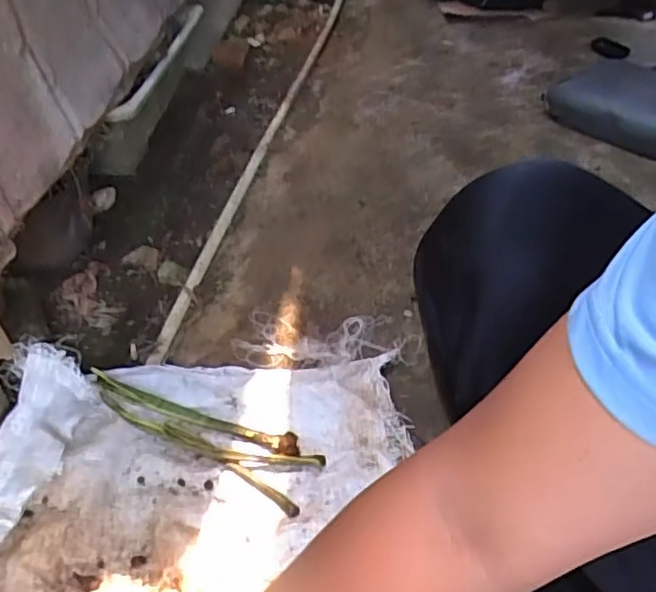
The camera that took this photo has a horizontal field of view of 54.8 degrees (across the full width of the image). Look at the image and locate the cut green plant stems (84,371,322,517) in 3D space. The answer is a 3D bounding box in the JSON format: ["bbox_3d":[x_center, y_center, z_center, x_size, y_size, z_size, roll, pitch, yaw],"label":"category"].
[{"bbox_3d":[-0.170,0.171,0.830,0.335,0.015,0.085,20,46,19],"label":"cut green plant stems"}]

